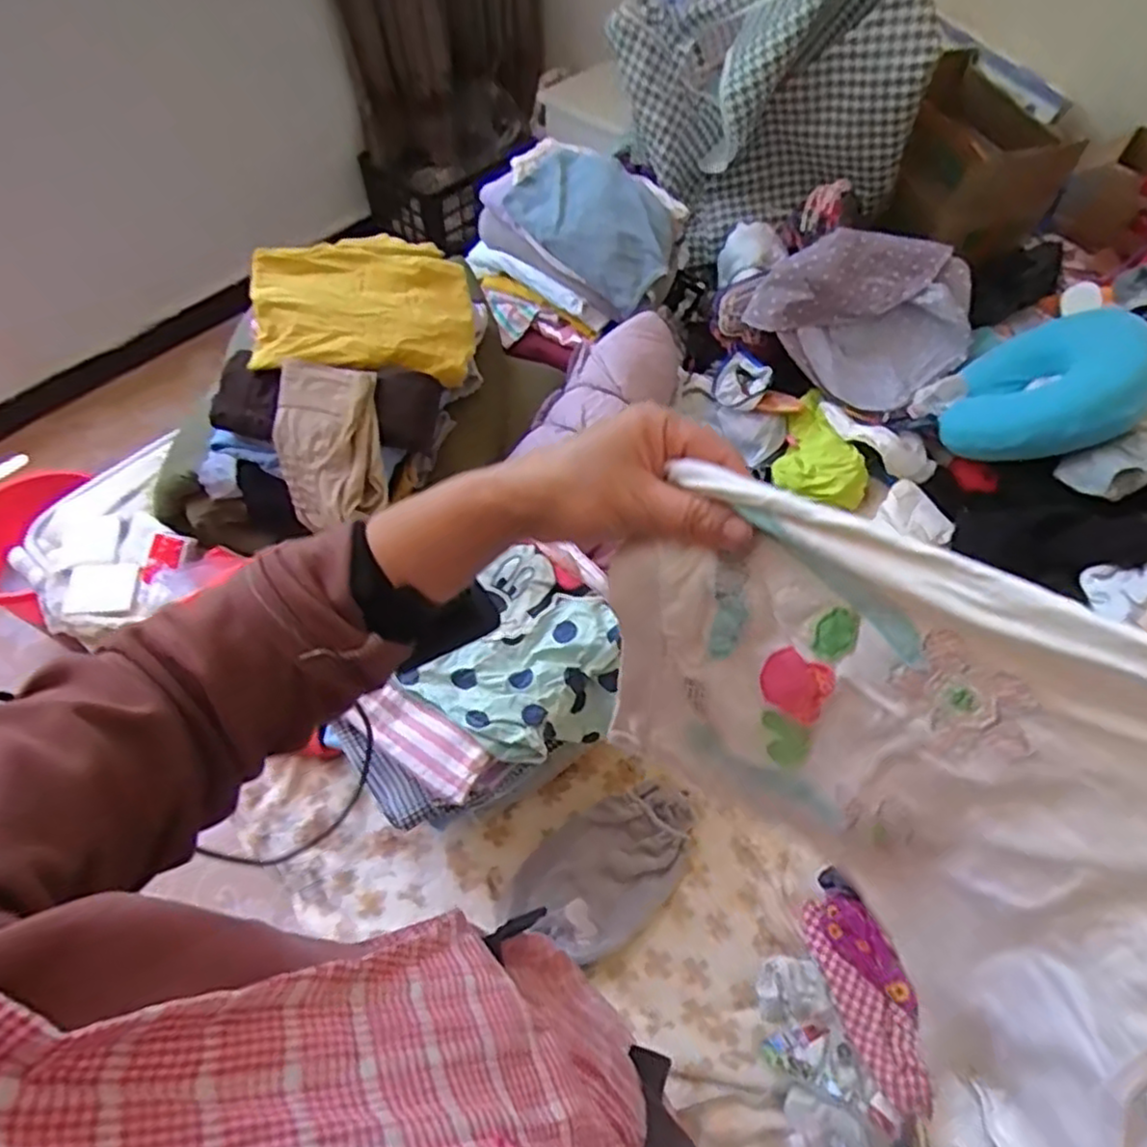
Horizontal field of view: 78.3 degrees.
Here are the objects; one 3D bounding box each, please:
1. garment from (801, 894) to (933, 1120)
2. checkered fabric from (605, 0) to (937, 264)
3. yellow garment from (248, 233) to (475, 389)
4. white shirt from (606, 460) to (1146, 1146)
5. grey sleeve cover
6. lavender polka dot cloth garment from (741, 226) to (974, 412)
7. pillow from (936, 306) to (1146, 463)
[{"bbox_3d":[0.315,0.442,0.739,0.088,0.050,0.198,-14,58,-11],"label":"garment"},{"bbox_3d":[0.314,-0.821,1.234,0.516,0.408,0.209,34,62,19],"label":"checkered fabric"},{"bbox_3d":[-0.284,-0.369,0.973,0.279,0.107,0.241,-8,57,-7],"label":"yellow garment"},{"bbox_3d":[0.162,0.096,0.307,0.081,0.333,0.342,-32,63,-21],"label":"white shirt"},{"bbox_3d":[0.042,0.341,0.815,0.250,0.033,0.137,-29,62,-19],"label":"grey sleeve cover"},{"bbox_3d":[0.504,-0.437,1.217,0.325,0.192,0.306,31,61,17],"label":"lavender polka dot cloth garment"},{"bbox_3d":[0.723,-0.289,1.062,0.267,0.095,0.283,8,59,51],"label":"pillow"}]

